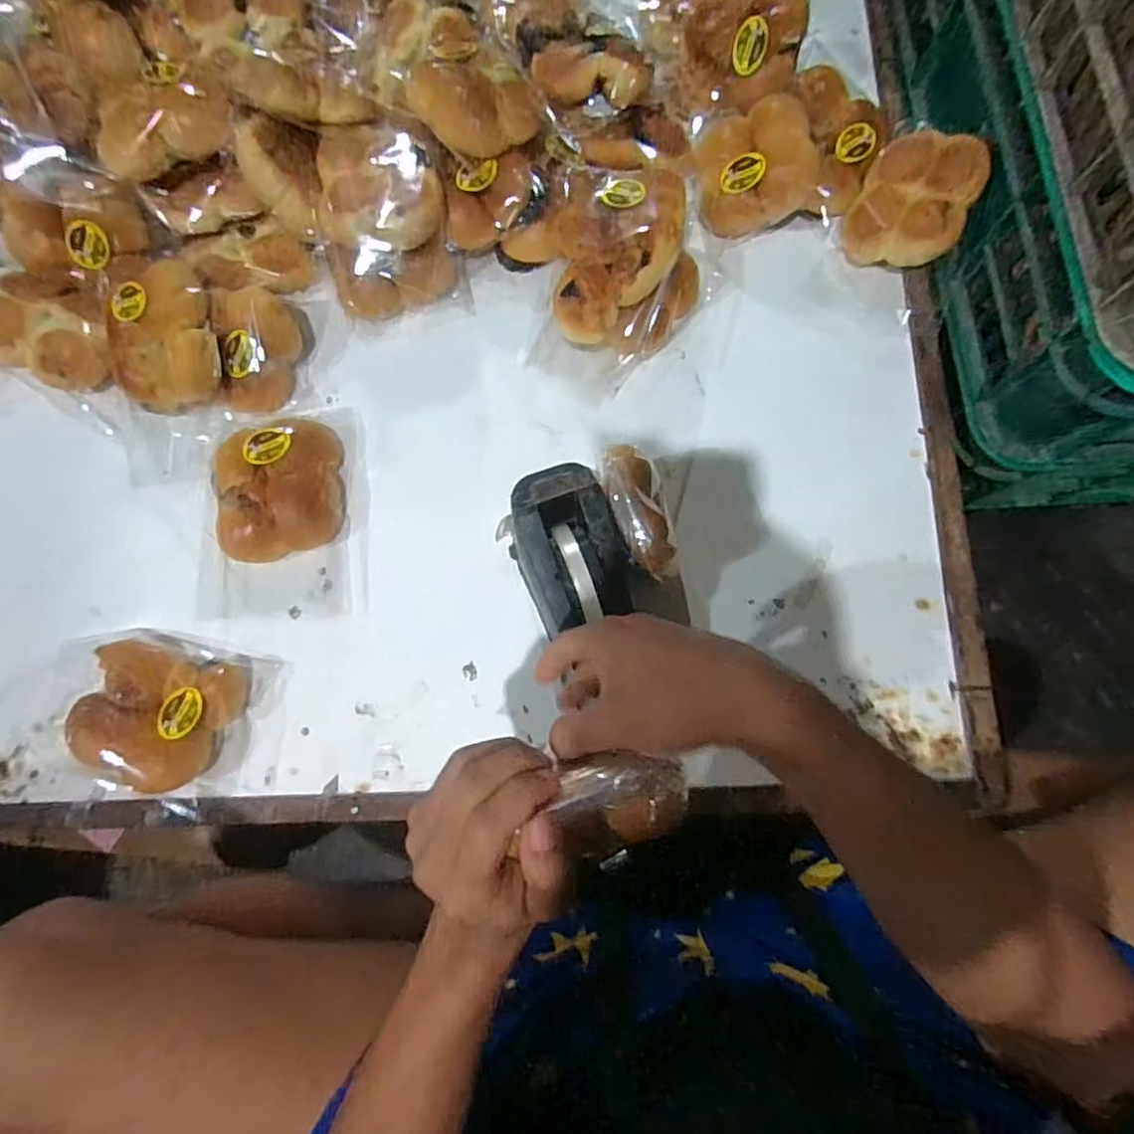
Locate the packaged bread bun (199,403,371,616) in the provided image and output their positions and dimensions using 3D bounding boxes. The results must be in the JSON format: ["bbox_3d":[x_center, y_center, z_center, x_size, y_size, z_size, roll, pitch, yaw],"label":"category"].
[{"bbox_3d":[-0.251,-0.053,0.535,0.140,0.040,0.192,-1,81,-1],"label":"packaged bread bun"}]

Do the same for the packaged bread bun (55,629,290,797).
[{"bbox_3d":[-0.342,0.119,0.503,0.193,0.048,0.125,2,81,-1],"label":"packaged bread bun"}]

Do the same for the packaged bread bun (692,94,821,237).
[{"bbox_3d":[0.175,-0.372,0.569,0.102,0.048,0.102,5,108,15],"label":"packaged bread bun"}]

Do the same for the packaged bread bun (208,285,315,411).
[{"bbox_3d":[-0.277,-0.197,0.558,0.066,0.067,0.105,-3,81,-2],"label":"packaged bread bun"}]

